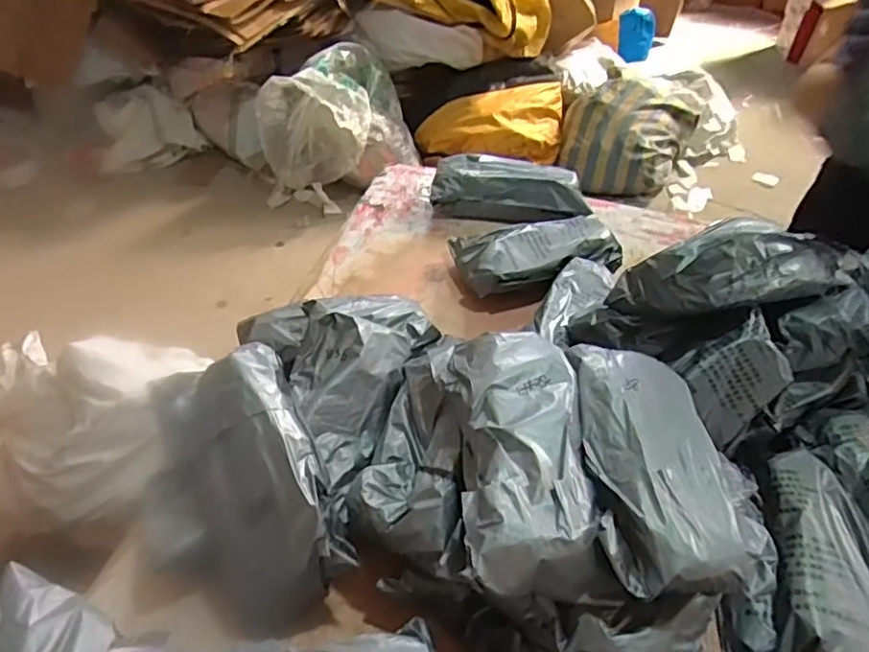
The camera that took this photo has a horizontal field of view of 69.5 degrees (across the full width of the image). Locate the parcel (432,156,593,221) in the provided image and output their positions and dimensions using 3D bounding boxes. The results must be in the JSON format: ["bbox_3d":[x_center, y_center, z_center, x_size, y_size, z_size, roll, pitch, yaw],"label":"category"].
[{"bbox_3d":[0.144,-0.256,1.173,0.286,0.072,0.118,9,44,5],"label":"parcel"}]

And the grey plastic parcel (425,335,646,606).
[{"bbox_3d":[0.081,0.111,0.583,0.133,0.070,0.282,-3,44,-7],"label":"grey plastic parcel"}]

